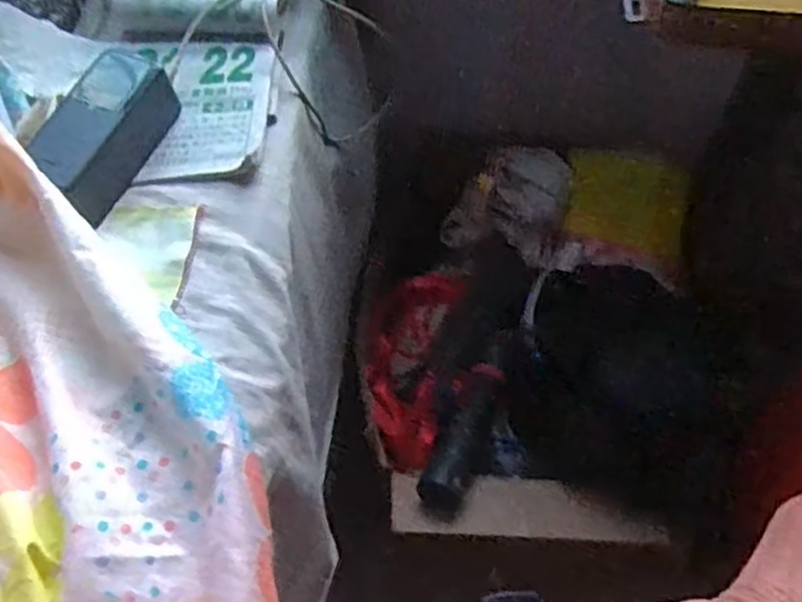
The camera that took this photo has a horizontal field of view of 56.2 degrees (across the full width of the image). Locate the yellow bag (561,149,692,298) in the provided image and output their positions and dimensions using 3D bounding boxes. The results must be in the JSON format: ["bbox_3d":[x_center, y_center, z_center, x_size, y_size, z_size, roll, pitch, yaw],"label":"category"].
[{"bbox_3d":[0.246,-0.100,0.830,0.130,0.129,0.026,12,7,26],"label":"yellow bag"}]

